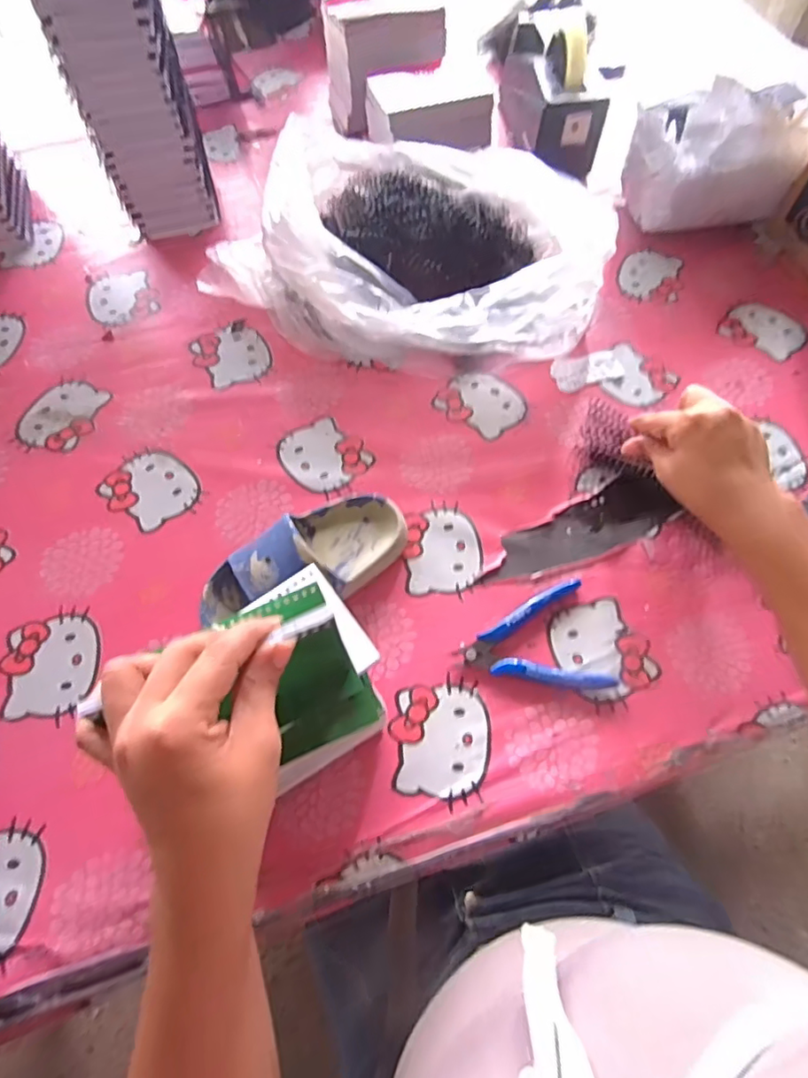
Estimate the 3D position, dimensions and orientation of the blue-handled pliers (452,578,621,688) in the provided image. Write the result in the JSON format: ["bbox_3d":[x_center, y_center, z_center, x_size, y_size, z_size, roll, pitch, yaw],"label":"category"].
[{"bbox_3d":[0.099,0.079,0.440,0.109,0.013,0.086,-9,64,-4],"label":"blue-handled pliers"}]

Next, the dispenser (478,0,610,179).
[{"bbox_3d":[0.172,-0.558,0.691,0.075,0.107,0.218,-12,64,-6],"label":"dispenser"}]

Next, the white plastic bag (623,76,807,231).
[{"bbox_3d":[0.360,-0.425,0.619,0.201,0.110,0.114,-14,64,-6],"label":"white plastic bag"}]

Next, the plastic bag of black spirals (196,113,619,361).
[{"bbox_3d":[0.013,-0.293,0.571,0.367,0.105,0.268,28,67,14],"label":"plastic bag of black spirals"}]

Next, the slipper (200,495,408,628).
[{"bbox_3d":[-0.077,0.016,0.443,0.175,0.062,0.087,-37,69,-17],"label":"slipper"}]

